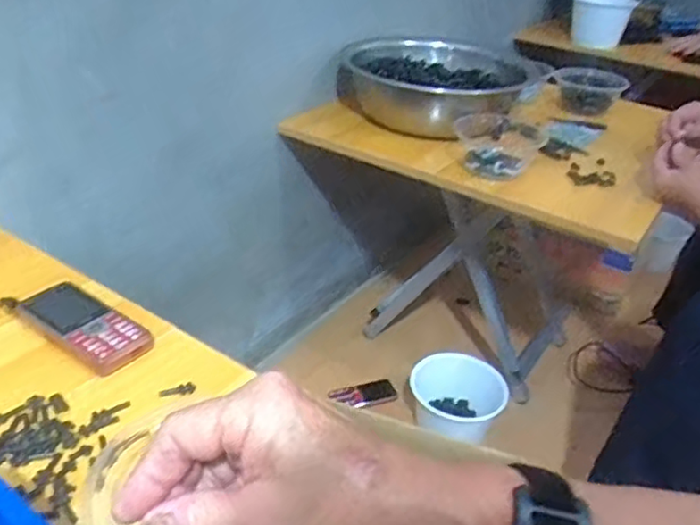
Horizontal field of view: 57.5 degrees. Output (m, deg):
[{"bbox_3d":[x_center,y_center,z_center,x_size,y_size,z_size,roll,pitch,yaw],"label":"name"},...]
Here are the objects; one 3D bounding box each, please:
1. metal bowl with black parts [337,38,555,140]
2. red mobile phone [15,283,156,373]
[{"bbox_3d":[0.152,-0.314,1.136,0.301,0.115,0.299,21,35,24],"label":"metal bowl with black parts"},{"bbox_3d":[-0.238,0.054,0.571,0.138,0.014,0.056,24,36,27],"label":"red mobile phone"}]

